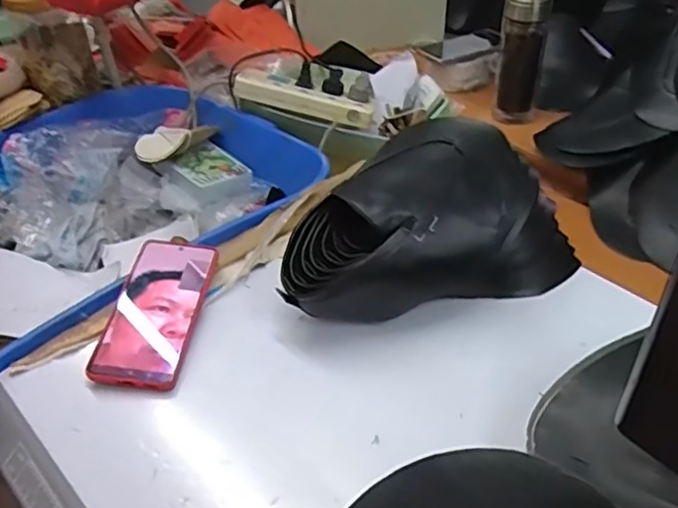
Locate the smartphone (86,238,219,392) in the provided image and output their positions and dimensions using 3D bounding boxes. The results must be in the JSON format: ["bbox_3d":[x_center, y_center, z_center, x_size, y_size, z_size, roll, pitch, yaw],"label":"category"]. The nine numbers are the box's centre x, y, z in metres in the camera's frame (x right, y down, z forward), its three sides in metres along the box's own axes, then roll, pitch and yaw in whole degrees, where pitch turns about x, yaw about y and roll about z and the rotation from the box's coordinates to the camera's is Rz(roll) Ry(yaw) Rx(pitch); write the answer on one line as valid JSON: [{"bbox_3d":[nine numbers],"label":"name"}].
[{"bbox_3d":[-0.172,0.048,0.607,0.078,0.016,0.175,10,46,0],"label":"smartphone"}]

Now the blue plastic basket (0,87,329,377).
[{"bbox_3d":[-0.351,-0.030,0.810,0.629,0.138,0.474,-34,50,-31],"label":"blue plastic basket"}]

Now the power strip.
[{"bbox_3d":[-0.053,-0.227,0.947,0.205,0.033,0.050,13,43,-3],"label":"power strip"}]

